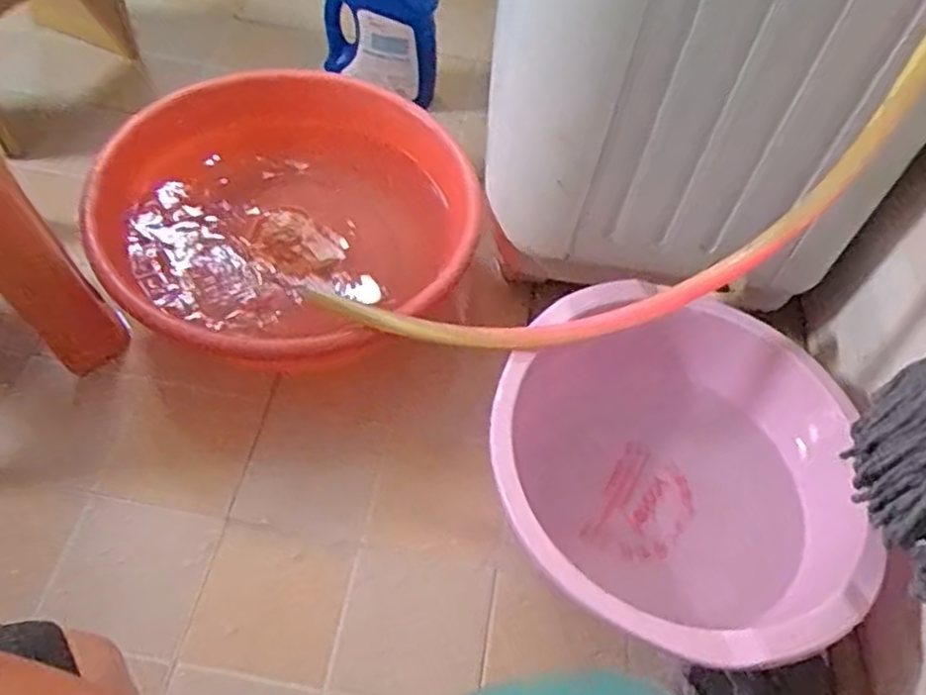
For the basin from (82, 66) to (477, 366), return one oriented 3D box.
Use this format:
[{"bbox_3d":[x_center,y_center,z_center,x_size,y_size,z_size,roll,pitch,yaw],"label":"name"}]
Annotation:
[{"bbox_3d":[-0.196,-0.135,0.937,0.441,0.209,0.406,2,55,-4],"label":"basin"}]

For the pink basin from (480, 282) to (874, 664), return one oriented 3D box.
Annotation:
[{"bbox_3d":[0.239,0.135,0.793,0.351,0.199,0.367,2,55,-4],"label":"pink basin"}]

